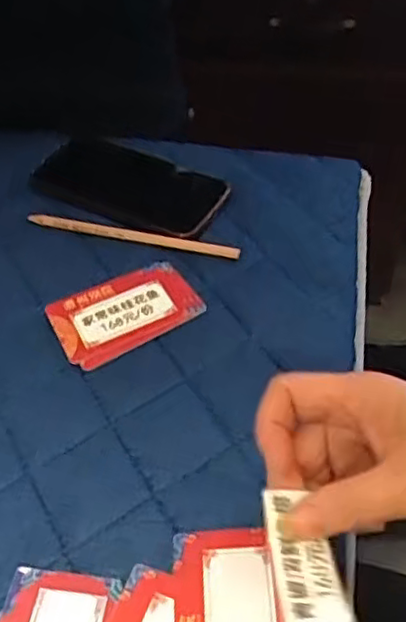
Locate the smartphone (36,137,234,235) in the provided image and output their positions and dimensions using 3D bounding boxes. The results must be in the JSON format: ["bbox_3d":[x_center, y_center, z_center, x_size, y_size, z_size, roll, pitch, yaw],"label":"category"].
[{"bbox_3d":[-0.056,-0.100,0.502,0.142,0.012,0.070,23,60,15],"label":"smartphone"}]

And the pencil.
[{"bbox_3d":[-0.053,-0.057,0.470,0.162,0.008,0.010,11,49,12],"label":"pencil"}]

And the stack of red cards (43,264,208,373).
[{"bbox_3d":[-0.050,0.000,0.422,0.091,0.007,0.056,-24,51,-18],"label":"stack of red cards"}]

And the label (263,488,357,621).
[{"bbox_3d":[0.041,0.099,0.261,0.026,0.006,0.057,3,37,-8],"label":"label"}]

